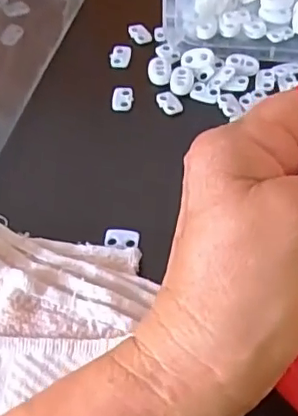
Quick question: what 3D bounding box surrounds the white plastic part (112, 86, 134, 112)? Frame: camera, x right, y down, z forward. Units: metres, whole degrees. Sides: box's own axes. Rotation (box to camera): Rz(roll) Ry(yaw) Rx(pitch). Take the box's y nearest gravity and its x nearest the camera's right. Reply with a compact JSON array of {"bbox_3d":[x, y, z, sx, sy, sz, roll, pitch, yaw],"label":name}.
[{"bbox_3d":[-0.017,-0.072,0.377,0.013,0.004,0.020,-1,56,4],"label":"white plastic part"}]

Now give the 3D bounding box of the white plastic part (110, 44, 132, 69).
[{"bbox_3d":[-0.019,-0.104,0.401,0.014,0.004,0.019,-1,56,4],"label":"white plastic part"}]

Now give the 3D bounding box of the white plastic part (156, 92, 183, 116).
[{"bbox_3d":[0.013,-0.067,0.371,0.013,0.004,0.020,-26,58,-12],"label":"white plastic part"}]

